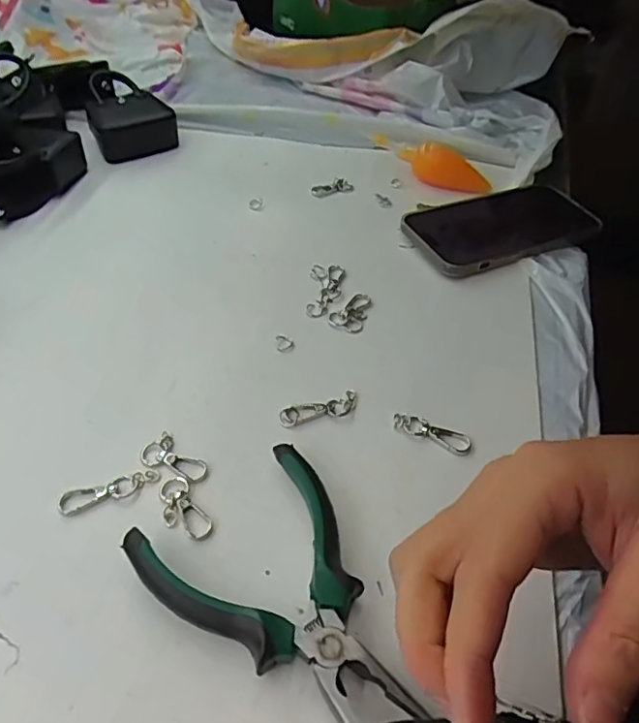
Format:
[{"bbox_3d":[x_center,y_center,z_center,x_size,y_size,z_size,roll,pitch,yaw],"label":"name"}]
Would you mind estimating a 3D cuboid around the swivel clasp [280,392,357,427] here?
[{"bbox_3d":[0.000,0.030,0.347,0.049,0.005,0.016,-13,47,-15],"label":"swivel clasp"}]

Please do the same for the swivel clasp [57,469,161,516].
[{"bbox_3d":[-0.110,0.067,0.303,0.052,0.004,0.012,-16,48,-18],"label":"swivel clasp"}]

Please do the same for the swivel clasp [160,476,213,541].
[{"bbox_3d":[-0.072,0.076,0.298,0.020,0.004,0.041,-25,52,-25],"label":"swivel clasp"}]

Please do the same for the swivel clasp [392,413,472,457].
[{"bbox_3d":[0.066,0.041,0.337,0.047,0.007,0.014,25,49,20],"label":"swivel clasp"}]

